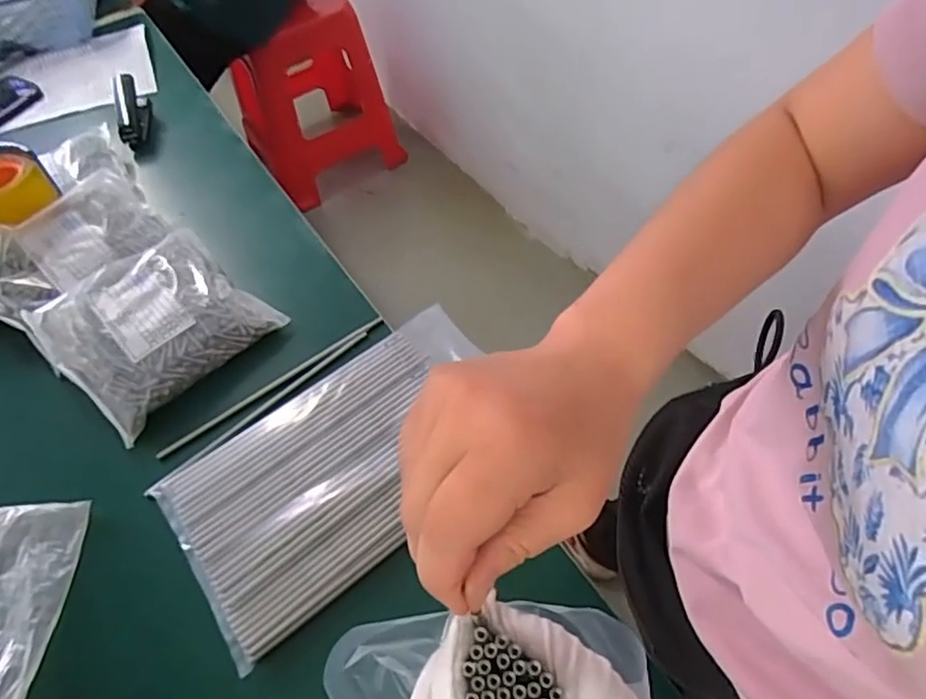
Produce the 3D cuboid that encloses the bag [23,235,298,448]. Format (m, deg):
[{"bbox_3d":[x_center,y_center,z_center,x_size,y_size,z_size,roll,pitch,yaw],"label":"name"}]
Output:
[{"bbox_3d":[-0.324,-0.031,0.647,0.179,0.052,0.191,35,65,25],"label":"bag"}]

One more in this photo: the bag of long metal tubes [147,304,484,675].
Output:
[{"bbox_3d":[-0.105,0.095,0.560,0.316,0.013,0.185,-35,60,-19],"label":"bag of long metal tubes"}]

